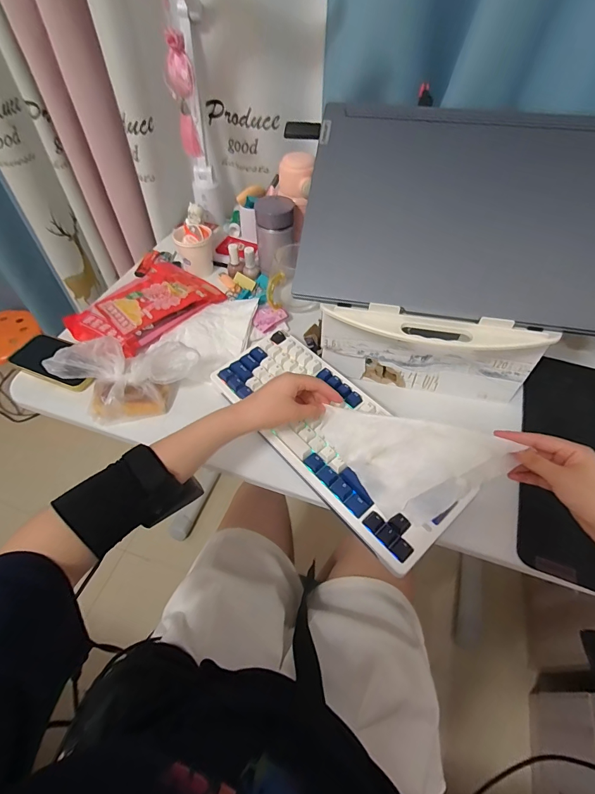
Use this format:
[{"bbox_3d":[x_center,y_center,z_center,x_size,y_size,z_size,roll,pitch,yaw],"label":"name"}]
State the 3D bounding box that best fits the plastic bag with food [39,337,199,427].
[{"bbox_3d":[-0.247,-0.028,0.518,0.203,0.080,0.103,8,52,6],"label":"plastic bag with food"}]

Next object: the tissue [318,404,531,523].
[{"bbox_3d":[0.122,0.074,0.417,0.199,0.065,0.095,15,53,12],"label":"tissue"}]

